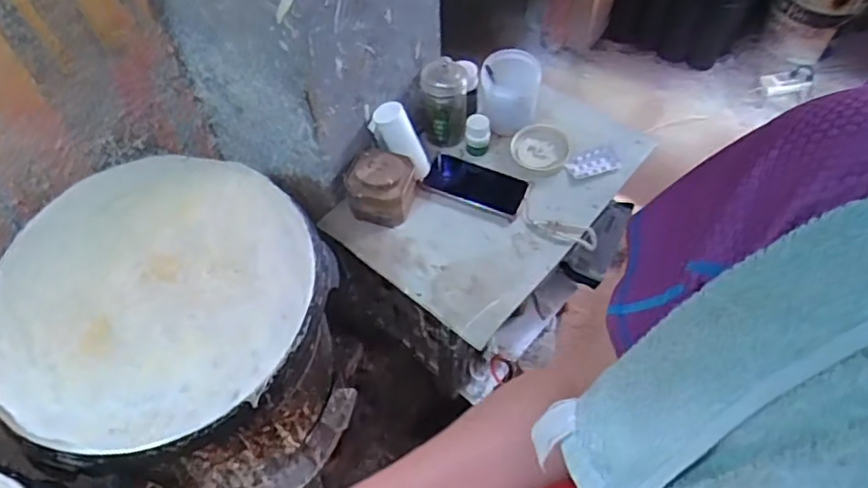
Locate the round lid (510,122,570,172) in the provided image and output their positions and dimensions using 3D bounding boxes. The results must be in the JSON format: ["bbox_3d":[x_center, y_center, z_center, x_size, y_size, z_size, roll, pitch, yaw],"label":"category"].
[{"bbox_3d":[0.180,-0.163,1.071,0.095,0.023,0.096,-1,54,1],"label":"round lid"}]

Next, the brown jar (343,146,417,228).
[{"bbox_3d":[-0.084,-0.095,1.002,0.106,0.092,0.109,-1,54,1],"label":"brown jar"}]

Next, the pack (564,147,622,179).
[{"bbox_3d":[0.267,-0.136,1.059,0.088,0.013,0.047,-14,55,-9],"label":"pack"}]

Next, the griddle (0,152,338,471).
[{"bbox_3d":[-0.335,0.054,0.738,0.385,0.059,0.370,-1,54,1],"label":"griddle"}]

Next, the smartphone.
[{"bbox_3d":[0.072,-0.099,1.054,0.172,0.016,0.090,24,58,18],"label":"smartphone"}]

